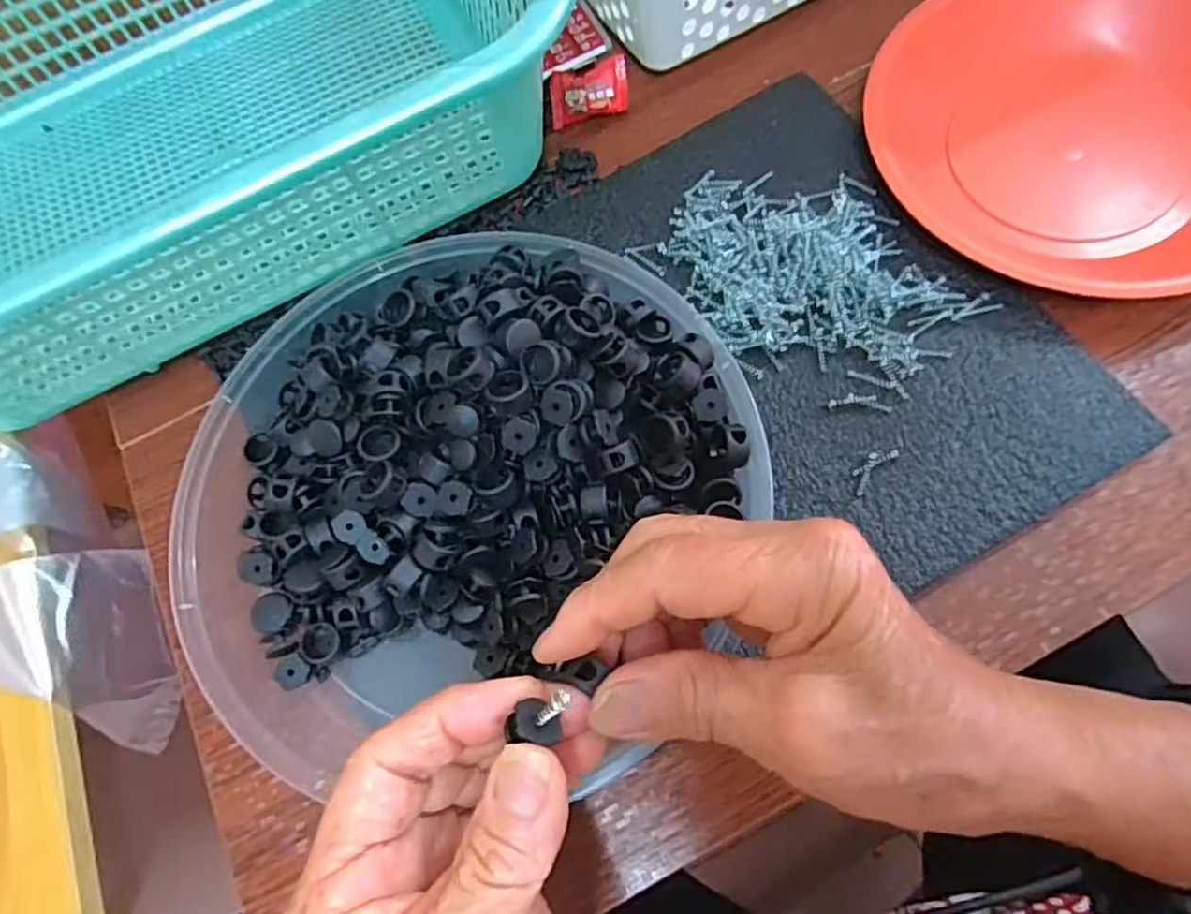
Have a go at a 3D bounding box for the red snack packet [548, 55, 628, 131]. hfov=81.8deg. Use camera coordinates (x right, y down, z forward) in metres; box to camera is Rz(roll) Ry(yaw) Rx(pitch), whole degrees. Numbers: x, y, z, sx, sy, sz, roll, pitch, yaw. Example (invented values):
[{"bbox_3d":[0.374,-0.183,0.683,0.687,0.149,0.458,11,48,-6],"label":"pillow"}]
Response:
[{"bbox_3d":[-0.004,-0.203,0.380,0.043,0.012,0.030,-11,100,-2],"label":"red snack packet"}]

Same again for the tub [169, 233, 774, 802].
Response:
[{"bbox_3d":[-0.052,0.005,0.274,0.228,0.061,0.215,-4,72,5],"label":"tub"}]

